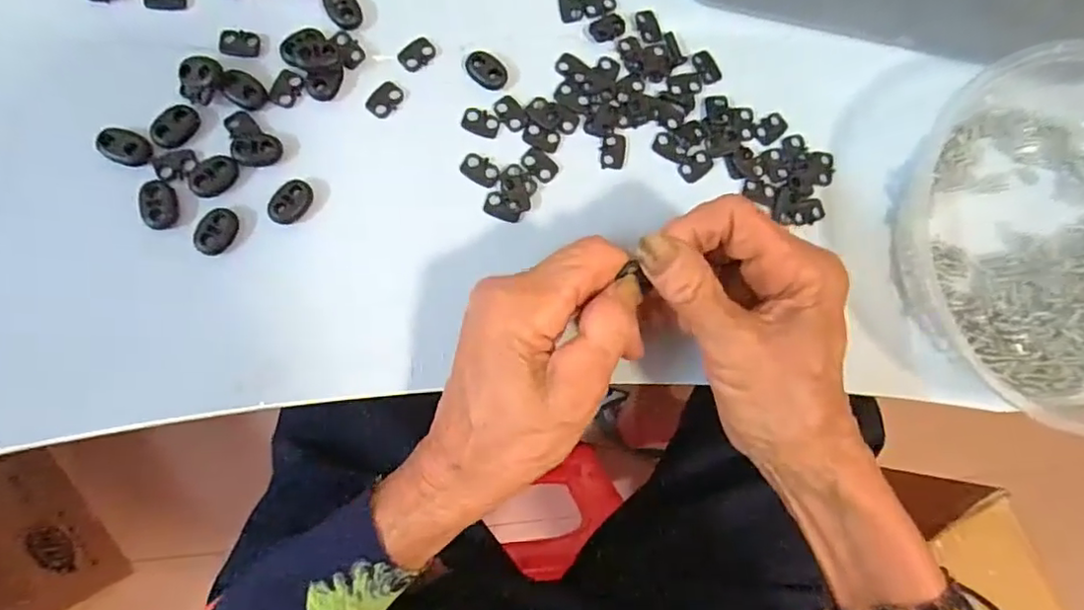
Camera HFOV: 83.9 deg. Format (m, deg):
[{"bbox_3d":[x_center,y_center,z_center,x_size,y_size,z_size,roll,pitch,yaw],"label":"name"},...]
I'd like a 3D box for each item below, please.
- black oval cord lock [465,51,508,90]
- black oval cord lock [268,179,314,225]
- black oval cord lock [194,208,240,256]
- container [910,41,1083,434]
[{"bbox_3d":[-0.028,-0.117,0.300,0.022,0.004,0.014,32,82,-4],"label":"black oval cord lock"},{"bbox_3d":[-0.116,-0.048,0.276,0.017,0.004,0.022,26,82,-5],"label":"black oval cord lock"},{"bbox_3d":[-0.146,-0.033,0.269,0.016,0.004,0.022,19,83,-5],"label":"black oval cord lock"},{"bbox_3d":[0.280,-0.035,0.301,0.178,0.048,0.195,12,84,-6],"label":"container"}]

